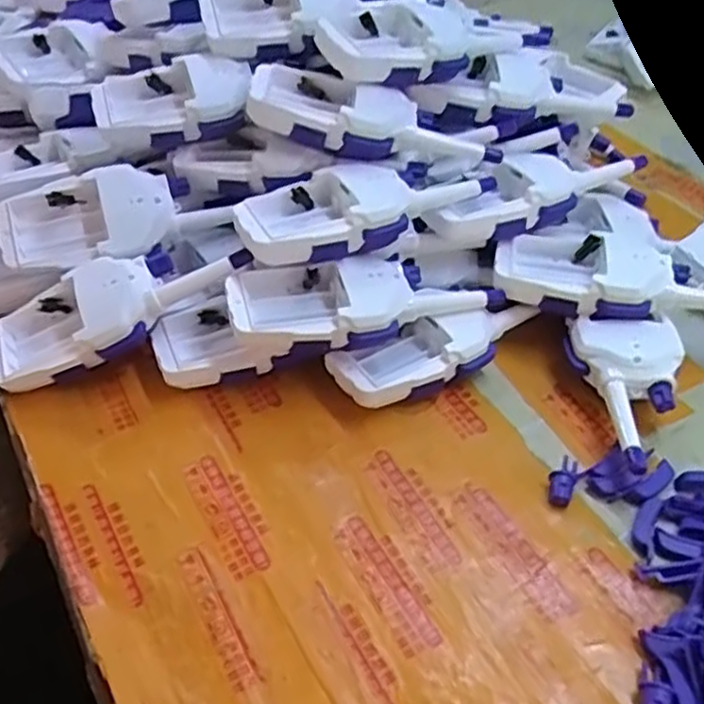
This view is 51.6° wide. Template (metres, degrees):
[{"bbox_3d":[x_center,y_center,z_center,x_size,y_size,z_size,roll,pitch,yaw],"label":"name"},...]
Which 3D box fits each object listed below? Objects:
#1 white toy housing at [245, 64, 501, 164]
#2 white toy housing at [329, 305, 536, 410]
[{"bbox_3d":[0.015,-0.154,0.487,0.165,0.034,0.059,11,45,-9],"label":"white toy housing"},{"bbox_3d":[0.056,-0.003,0.461,0.139,0.035,0.045,-22,49,-19],"label":"white toy housing"}]

